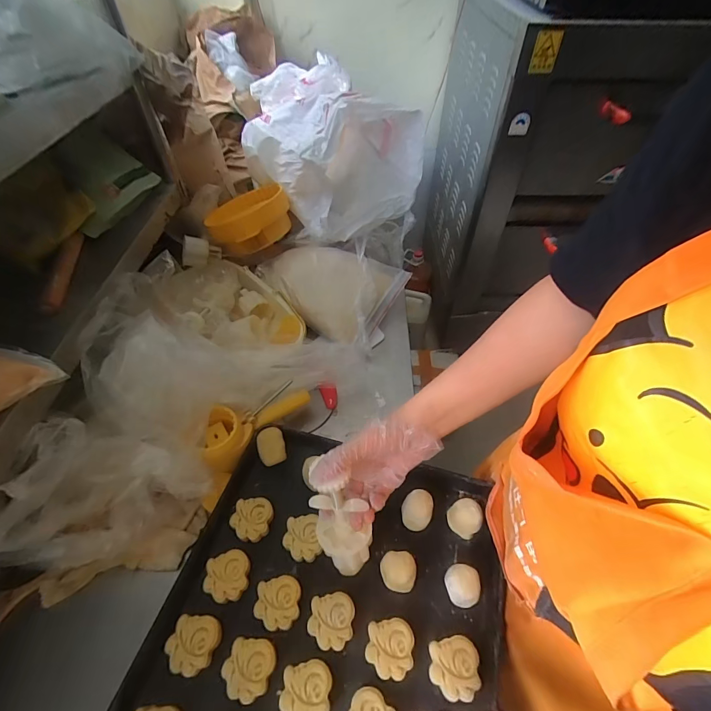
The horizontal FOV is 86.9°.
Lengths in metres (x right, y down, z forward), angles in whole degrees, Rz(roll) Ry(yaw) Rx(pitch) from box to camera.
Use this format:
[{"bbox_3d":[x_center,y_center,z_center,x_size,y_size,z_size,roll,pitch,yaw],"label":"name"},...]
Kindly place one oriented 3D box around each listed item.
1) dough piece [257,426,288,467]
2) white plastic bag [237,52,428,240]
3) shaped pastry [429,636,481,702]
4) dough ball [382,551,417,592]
[{"bbox_3d":[-0.137,0.145,0.608,0.042,0.006,0.061,-14,67,-12],"label":"dough piece"},{"bbox_3d":[-0.094,-0.564,1.007,0.385,0.259,0.572,-13,51,-13],"label":"white plastic bag"},{"bbox_3d":[0.114,0.359,0.433,0.055,0.011,0.056,-1,49,-3],"label":"shaped pastry"},{"bbox_3d":[0.055,0.286,0.496,0.042,0.047,0.042,1,49,-1],"label":"dough ball"}]

